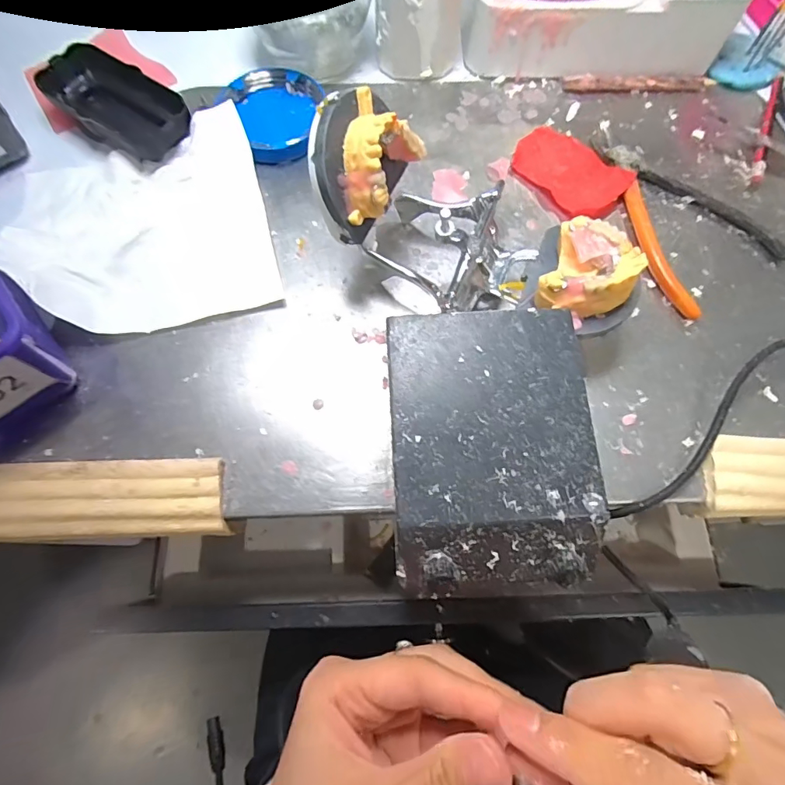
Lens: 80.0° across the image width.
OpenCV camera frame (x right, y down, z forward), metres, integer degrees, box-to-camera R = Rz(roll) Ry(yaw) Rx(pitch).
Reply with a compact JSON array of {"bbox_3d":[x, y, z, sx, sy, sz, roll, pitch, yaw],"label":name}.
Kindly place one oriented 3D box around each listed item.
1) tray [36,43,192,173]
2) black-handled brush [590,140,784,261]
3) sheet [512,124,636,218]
[{"bbox_3d":[-0.198,-0.209,0.339,0.110,0.024,0.057,39,77,11],"label":"tray"},{"bbox_3d":[0.208,-0.140,0.328,0.147,0.010,0.021,34,76,10],"label":"black-handled brush"},{"bbox_3d":[0.124,-0.160,0.333,0.053,0.009,0.077,-36,76,-10],"label":"sheet"}]

